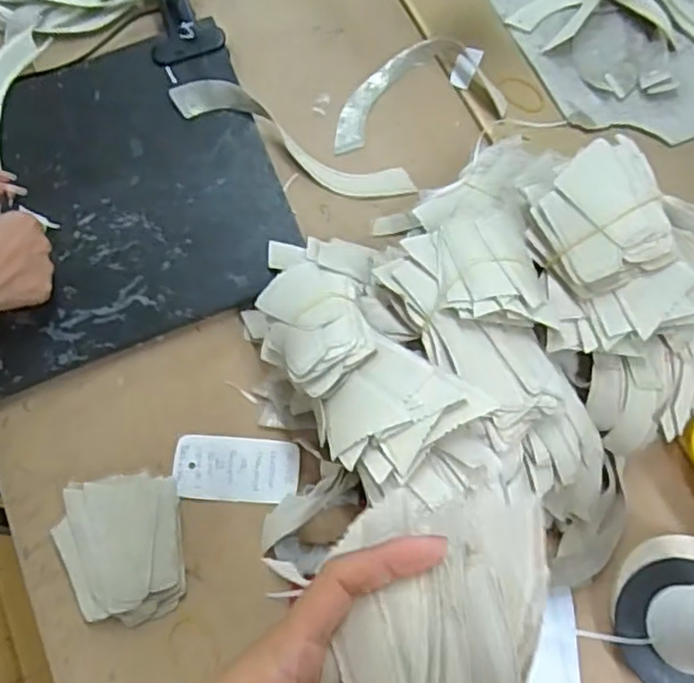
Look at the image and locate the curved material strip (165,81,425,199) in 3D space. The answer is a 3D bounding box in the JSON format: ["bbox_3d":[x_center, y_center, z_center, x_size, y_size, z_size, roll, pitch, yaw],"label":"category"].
[{"bbox_3d":[-0.054,-0.191,0.652,0.243,0.040,0.044,23,74,10],"label":"curved material strip"}]

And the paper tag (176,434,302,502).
[{"bbox_3d":[-0.093,0.107,0.574,0.103,0.005,0.052,5,75,3],"label":"paper tag"}]

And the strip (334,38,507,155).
[{"bbox_3d":[0.063,-0.252,0.683,0.170,0.017,0.100,-13,71,-2],"label":"strip"}]

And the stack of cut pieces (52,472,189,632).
[{"bbox_3d":[-0.182,0.164,0.538,0.100,0.040,0.109,-6,71,1],"label":"stack of cut pieces"}]

